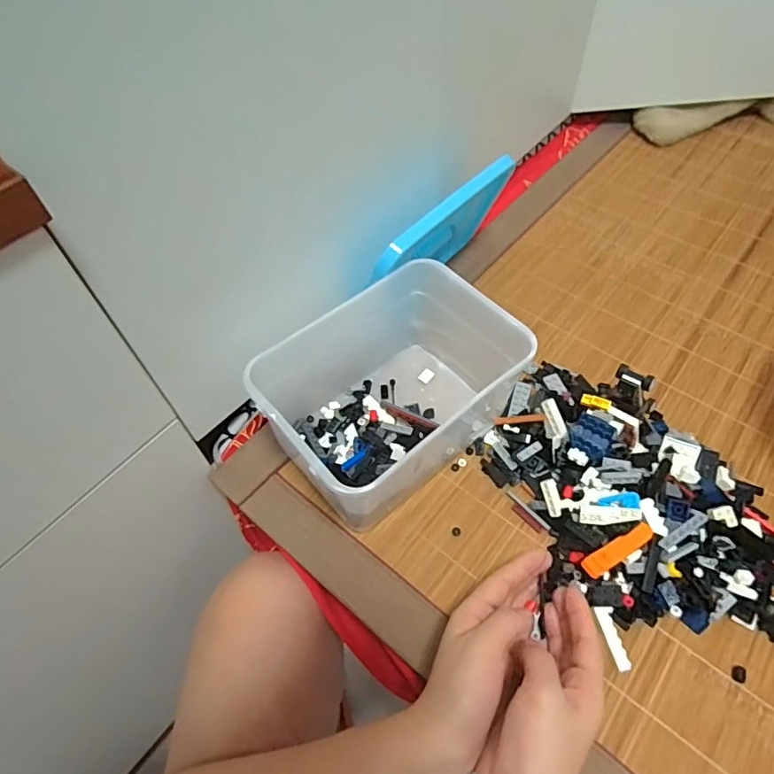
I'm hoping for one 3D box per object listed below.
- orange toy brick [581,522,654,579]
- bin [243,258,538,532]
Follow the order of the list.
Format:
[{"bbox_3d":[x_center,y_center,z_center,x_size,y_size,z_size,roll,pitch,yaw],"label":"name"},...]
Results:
[{"bbox_3d":[0.186,0.132,0.418,0.068,0.009,0.015,-27,57,-16],"label":"orange toy brick"},{"bbox_3d":[0.005,0.010,0.470,0.208,0.125,0.147,-36,60,-21],"label":"bin"}]

